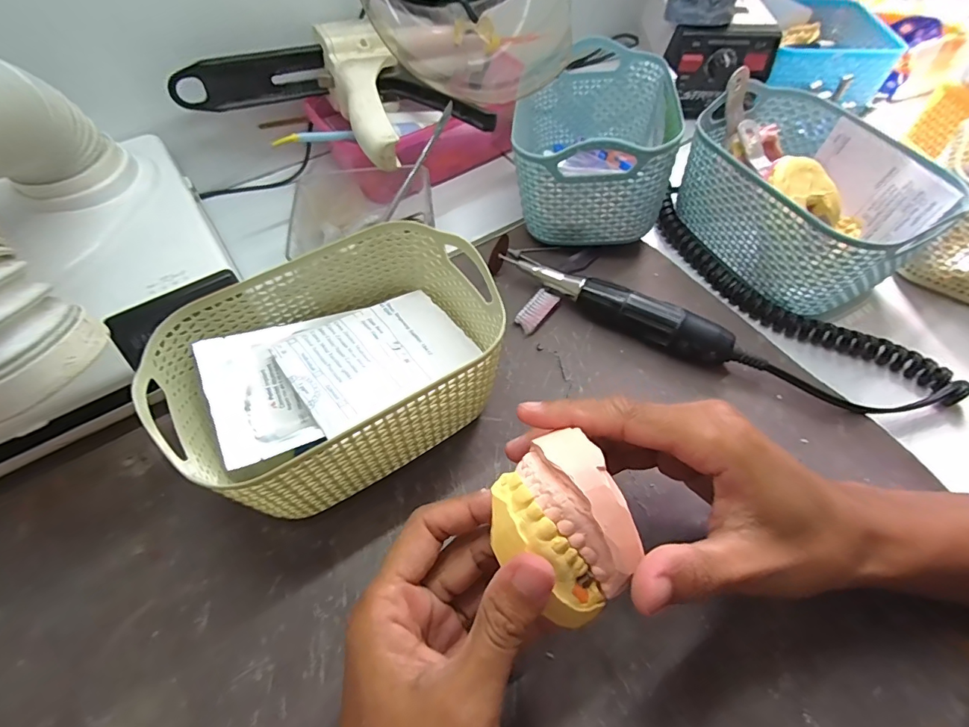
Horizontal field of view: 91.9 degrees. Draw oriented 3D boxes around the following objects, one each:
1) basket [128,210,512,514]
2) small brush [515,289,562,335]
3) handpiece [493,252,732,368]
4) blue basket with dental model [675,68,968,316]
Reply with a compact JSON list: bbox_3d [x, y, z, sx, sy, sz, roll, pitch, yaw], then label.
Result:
[{"bbox_3d":[-0.074,0.004,0.274,0.183,0.080,0.119,-32,62,-19],"label":"basket"},{"bbox_3d":[0.038,-0.039,0.343,0.016,0.010,0.037,36,63,21],"label":"small brush"},{"bbox_3d":[0.090,-0.044,0.337,0.168,0.028,0.023,29,61,17],"label":"handpiece"},{"bbox_3d":[0.234,-0.123,0.359,0.119,0.081,0.166,-23,60,-15],"label":"blue basket with dental model"}]

